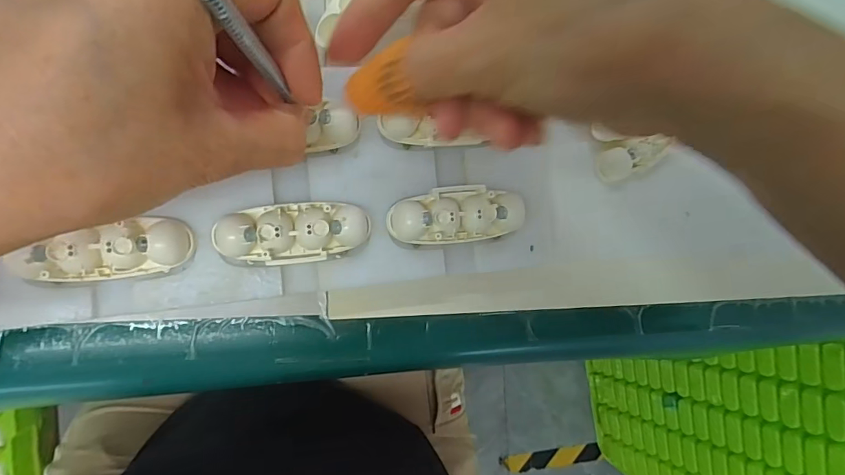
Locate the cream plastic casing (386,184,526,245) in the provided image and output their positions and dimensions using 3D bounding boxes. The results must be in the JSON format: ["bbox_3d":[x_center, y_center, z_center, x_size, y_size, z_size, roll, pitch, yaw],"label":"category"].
[{"bbox_3d":[0.016,-0.011,0.215,0.062,0.014,0.025,-4,91,-13],"label":"cream plastic casing"}]

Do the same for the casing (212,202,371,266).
[{"bbox_3d":[-0.054,-0.002,0.200,0.061,0.016,0.025,-5,91,-13],"label":"casing"}]

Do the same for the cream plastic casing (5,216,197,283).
[{"bbox_3d":[-0.121,0.006,0.184,0.056,0.018,0.022,-12,93,-13],"label":"cream plastic casing"}]

